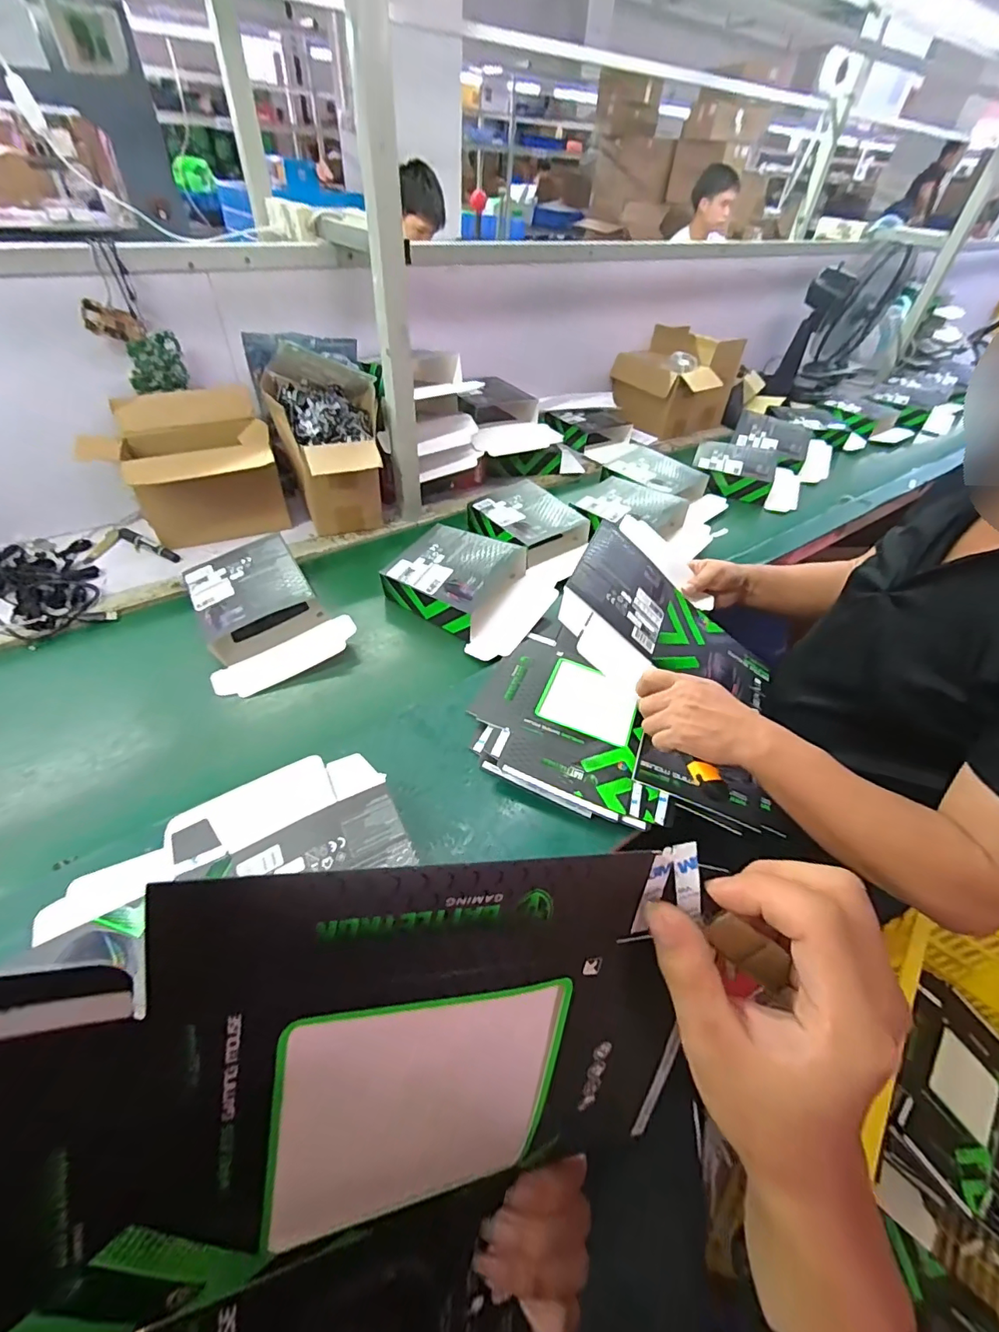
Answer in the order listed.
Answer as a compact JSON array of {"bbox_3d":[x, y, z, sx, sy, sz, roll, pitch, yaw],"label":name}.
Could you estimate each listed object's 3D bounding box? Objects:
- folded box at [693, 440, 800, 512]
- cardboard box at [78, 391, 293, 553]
[{"bbox_3d":[0.597,-0.463,1.195,0.260,0.060,0.180,13,47,8],"label":"folded box"},{"bbox_3d":[-0.537,-0.369,0.923,0.232,0.190,0.243,-14,49,-17],"label":"cardboard box"}]

